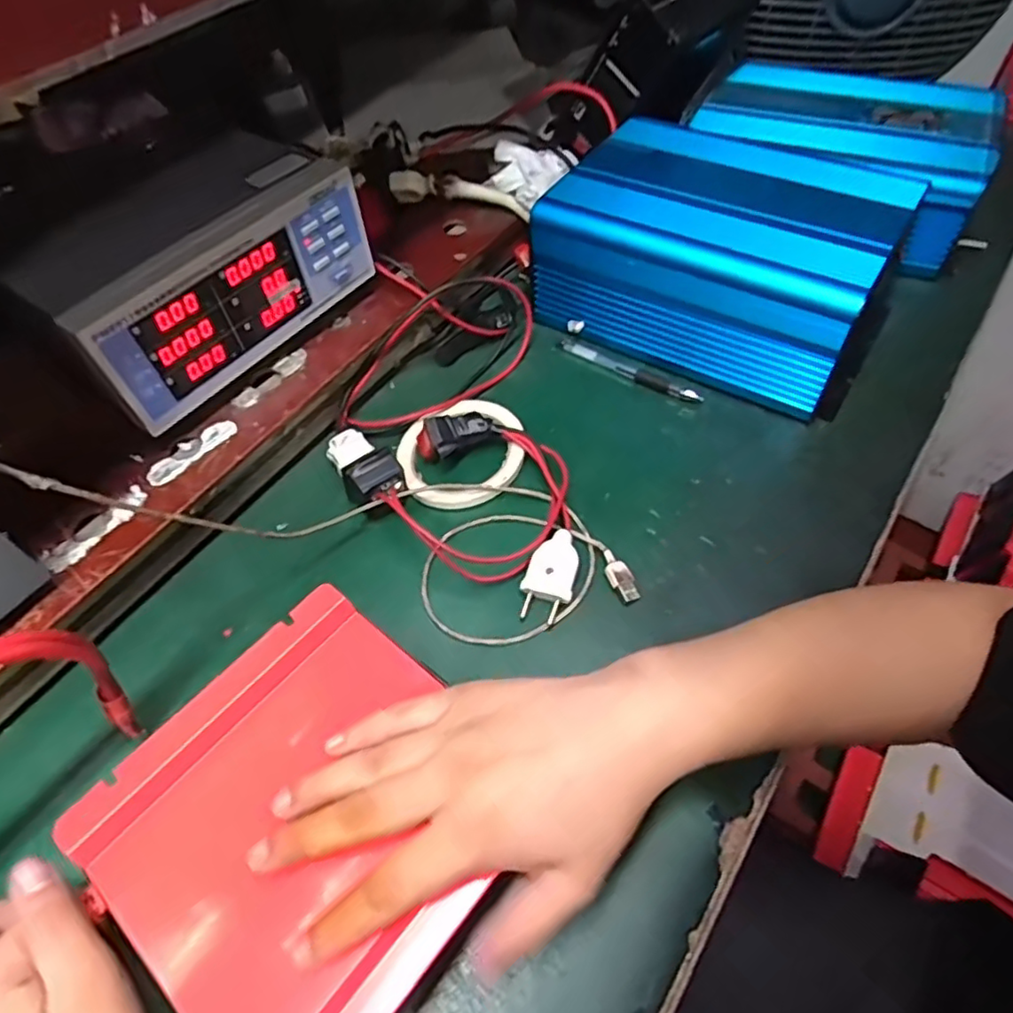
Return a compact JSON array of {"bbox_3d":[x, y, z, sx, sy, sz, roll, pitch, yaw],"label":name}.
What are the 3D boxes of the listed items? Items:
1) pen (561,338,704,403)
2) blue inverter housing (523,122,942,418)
[{"bbox_3d":[0.103,-0.115,0.538,0.131,0.012,0.013,32,62,20],"label":"pen"},{"bbox_3d":[0.176,-0.205,0.532,0.257,0.121,0.175,31,62,19],"label":"blue inverter housing"}]

